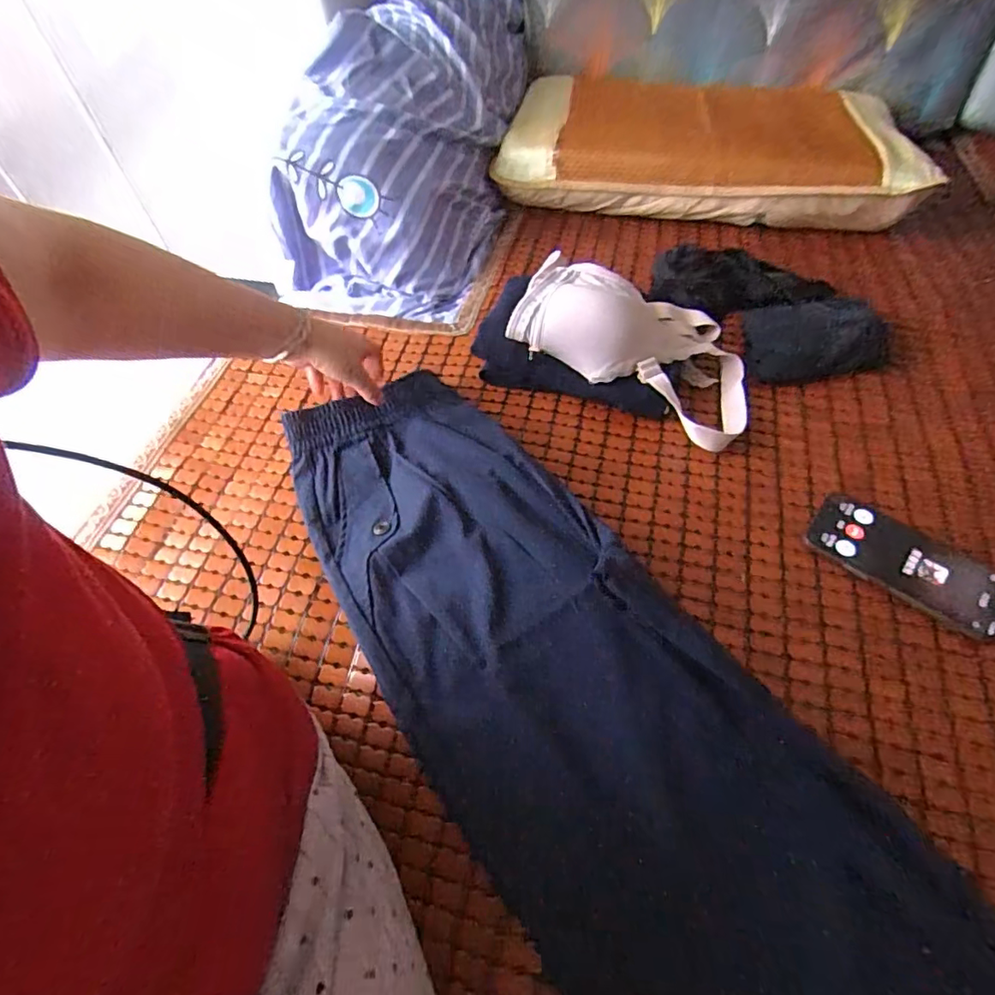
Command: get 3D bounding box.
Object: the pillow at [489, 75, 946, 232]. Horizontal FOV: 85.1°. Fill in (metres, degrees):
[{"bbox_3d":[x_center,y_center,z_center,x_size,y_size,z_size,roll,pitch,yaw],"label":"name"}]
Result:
[{"bbox_3d":[0.327,-0.569,0.890,0.615,0.088,0.300,8,56,9],"label":"pillow"}]

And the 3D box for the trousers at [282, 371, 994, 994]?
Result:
[{"bbox_3d":[0.096,0.202,0.401,0.234,0.041,0.873,-32,60,-19],"label":"trousers"}]

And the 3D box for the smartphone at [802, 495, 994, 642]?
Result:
[{"bbox_3d":[0.376,0.058,0.498,0.160,0.016,0.082,33,62,23],"label":"smartphone"}]

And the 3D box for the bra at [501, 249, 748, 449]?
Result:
[{"bbox_3d":[0.154,-0.179,0.619,0.263,0.100,0.198,14,56,12],"label":"bra"}]

